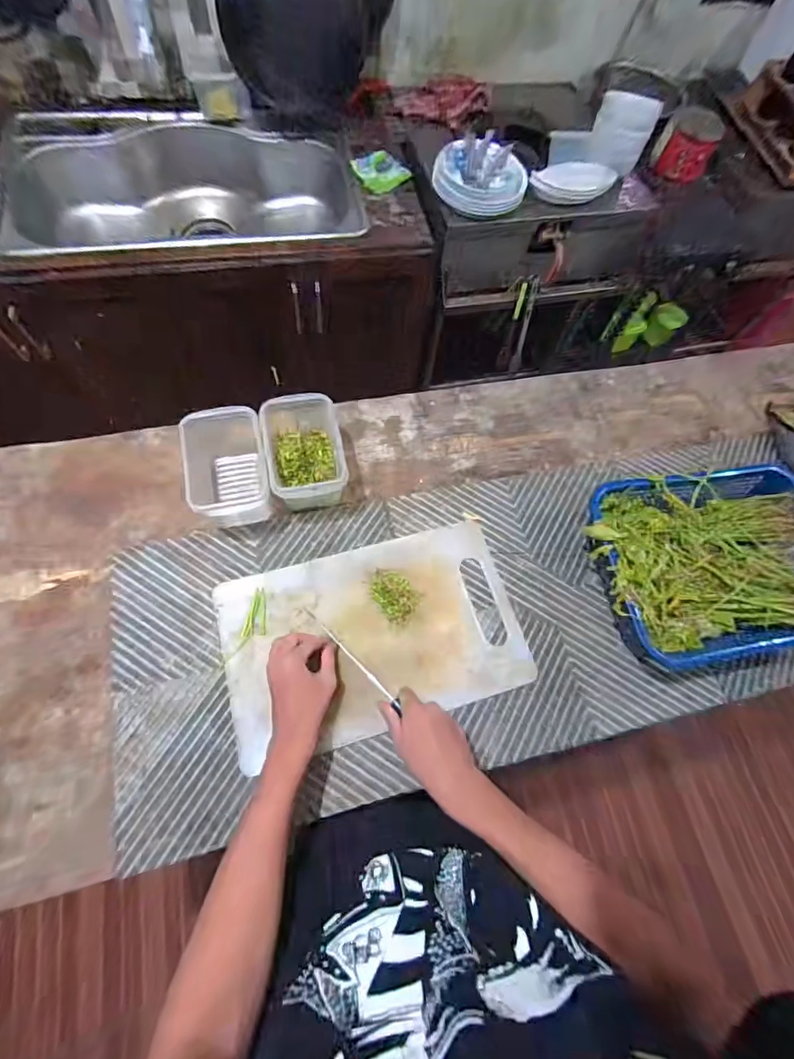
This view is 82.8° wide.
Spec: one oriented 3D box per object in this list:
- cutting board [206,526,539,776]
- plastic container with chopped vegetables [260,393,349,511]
[{"bbox_3d":[-0.031,0.141,0.620,0.395,0.017,0.243,-14,67,-10],"label":"cutting board"},{"bbox_3d":[-0.138,-0.112,0.678,0.102,0.095,0.180,-11,67,-9],"label":"plastic container with chopped vegetables"}]

